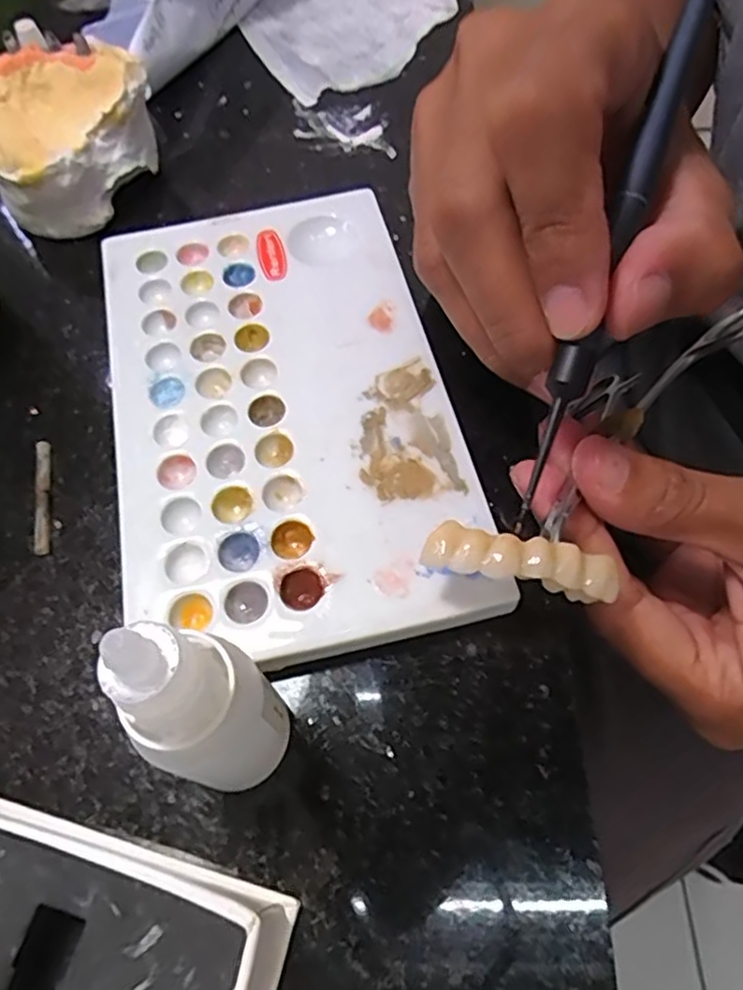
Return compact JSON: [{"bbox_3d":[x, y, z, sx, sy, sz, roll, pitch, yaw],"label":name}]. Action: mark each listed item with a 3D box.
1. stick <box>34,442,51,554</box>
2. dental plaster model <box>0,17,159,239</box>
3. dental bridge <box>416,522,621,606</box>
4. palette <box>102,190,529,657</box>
[{"bbox_3d":[-0.093,0.000,0.187,0.004,0.004,0.034,-9,61,-3],"label":"stick"},{"bbox_3d":[-0.112,-0.131,0.235,0.056,0.041,0.062,31,66,17],"label":"dental plaster model"},{"bbox_3d":[0.032,0.014,0.145,0.041,0.006,0.012,11,62,1],"label":"dental bridge"},{"bbox_3d":[-0.028,-0.027,0.193,0.092,0.013,0.154,-13,62,-5],"label":"palette"}]

